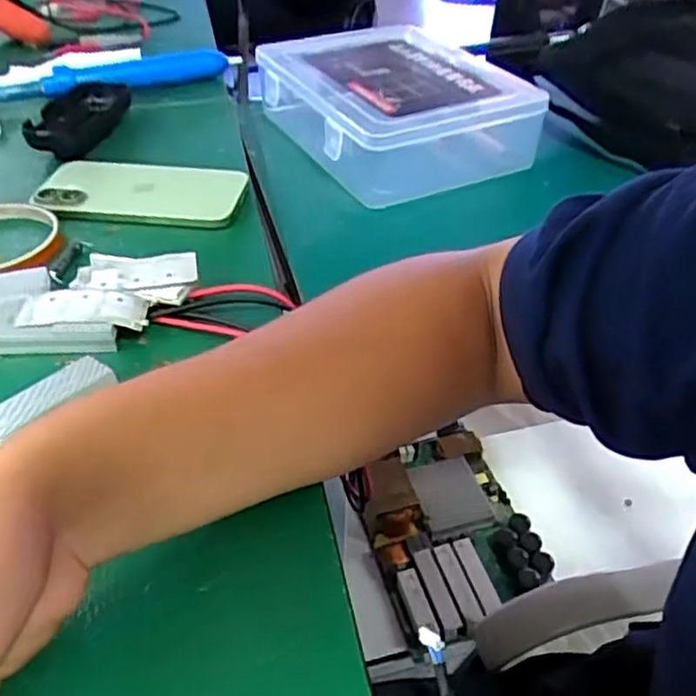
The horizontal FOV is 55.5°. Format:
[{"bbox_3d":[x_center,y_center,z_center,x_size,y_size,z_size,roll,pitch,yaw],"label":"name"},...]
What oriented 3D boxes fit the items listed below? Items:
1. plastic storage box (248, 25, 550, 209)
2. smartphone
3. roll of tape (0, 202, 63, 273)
[{"bbox_3d":[0.037,-0.201,0.546,0.174,0.058,0.200,-22,46,-24],"label":"plastic storage box"},{"bbox_3d":[-0.146,-0.111,0.475,0.143,0.014,0.071,3,42,3],"label":"smartphone"},{"bbox_3d":[-0.228,-0.070,0.427,0.079,0.011,0.086,-17,45,-19],"label":"roll of tape"}]

